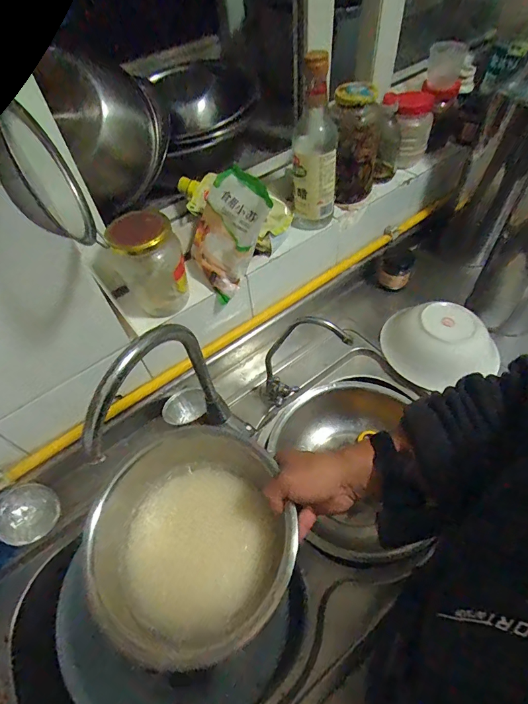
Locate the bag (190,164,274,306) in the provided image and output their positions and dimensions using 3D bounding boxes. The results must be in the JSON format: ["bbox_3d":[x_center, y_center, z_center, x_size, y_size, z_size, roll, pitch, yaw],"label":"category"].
[{"bbox_3d":[-0.055,-0.174,0.561,0.105,0.167,0.030,42,31,14],"label":"bag"}]

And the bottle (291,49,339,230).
[{"bbox_3d":[0.077,-0.291,0.584,0.066,0.213,0.057,3,55,8],"label":"bottle"}]

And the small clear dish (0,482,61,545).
[{"bbox_3d":[-0.341,0.228,0.555,0.077,0.036,0.077,7,77,-31],"label":"small clear dish"}]

